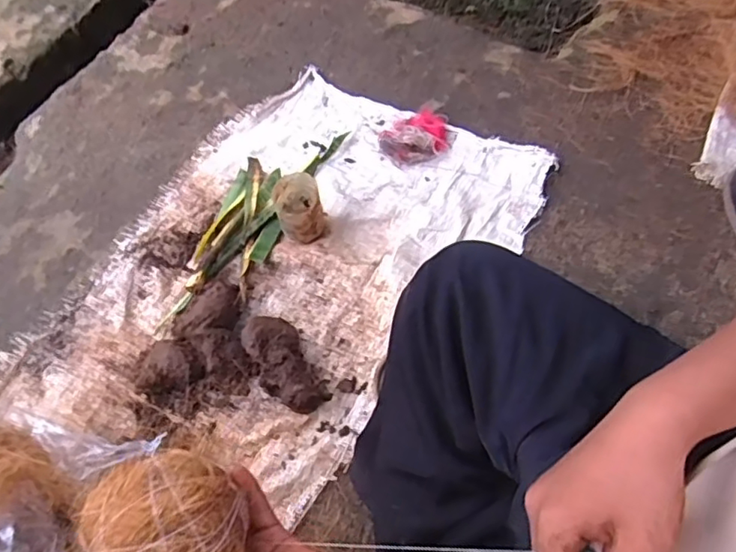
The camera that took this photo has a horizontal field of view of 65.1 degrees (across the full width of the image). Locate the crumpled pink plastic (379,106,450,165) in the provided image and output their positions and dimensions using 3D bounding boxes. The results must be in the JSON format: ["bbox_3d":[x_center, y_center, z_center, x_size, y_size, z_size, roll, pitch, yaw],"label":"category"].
[{"bbox_3d":[0.086,-0.233,0.957,0.093,0.026,0.123,40,72,19],"label":"crumpled pink plastic"}]

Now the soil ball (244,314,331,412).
[{"bbox_3d":[-0.116,0.113,0.772,0.071,0.047,0.145,-31,67,-12],"label":"soil ball"}]

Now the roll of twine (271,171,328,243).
[{"bbox_3d":[-0.100,-0.095,0.859,0.068,0.108,0.073,-2,62,3],"label":"roll of twine"}]

